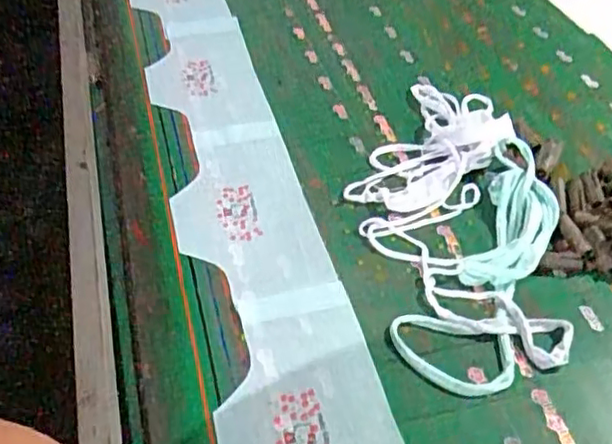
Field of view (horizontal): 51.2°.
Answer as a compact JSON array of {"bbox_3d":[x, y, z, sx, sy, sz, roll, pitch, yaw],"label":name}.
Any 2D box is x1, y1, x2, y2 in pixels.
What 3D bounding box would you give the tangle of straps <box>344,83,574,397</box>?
[{"bbox_3d":[0.183,-0.029,0.811,0.249,0.037,0.506,-9,48,-6],"label":"tangle of straps"}]

